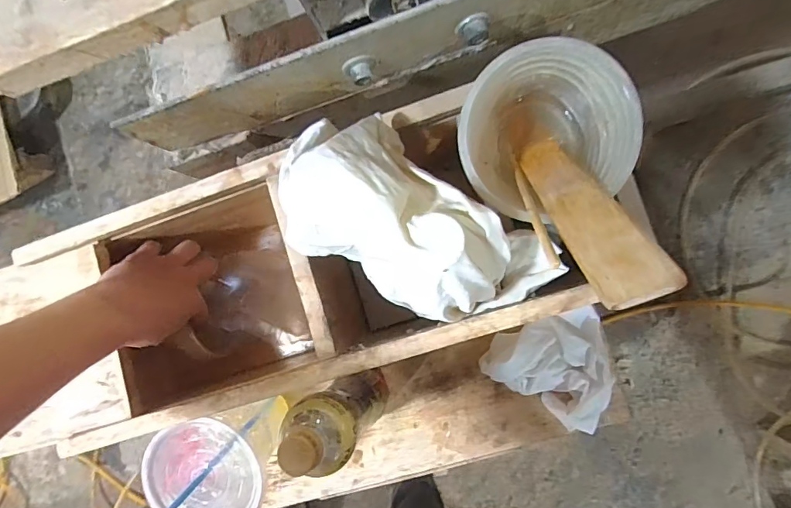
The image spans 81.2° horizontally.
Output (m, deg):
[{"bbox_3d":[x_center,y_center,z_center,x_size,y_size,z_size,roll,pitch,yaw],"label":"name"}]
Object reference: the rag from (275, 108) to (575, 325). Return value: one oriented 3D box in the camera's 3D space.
[{"bbox_3d":[0.015,-0.007,0.321,0.174,0.098,0.104,39,96,8],"label":"rag"}]

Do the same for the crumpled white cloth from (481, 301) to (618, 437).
[{"bbox_3d":[0.166,0.131,0.495,0.127,0.035,0.120,-14,87,9],"label":"crumpled white cloth"}]

